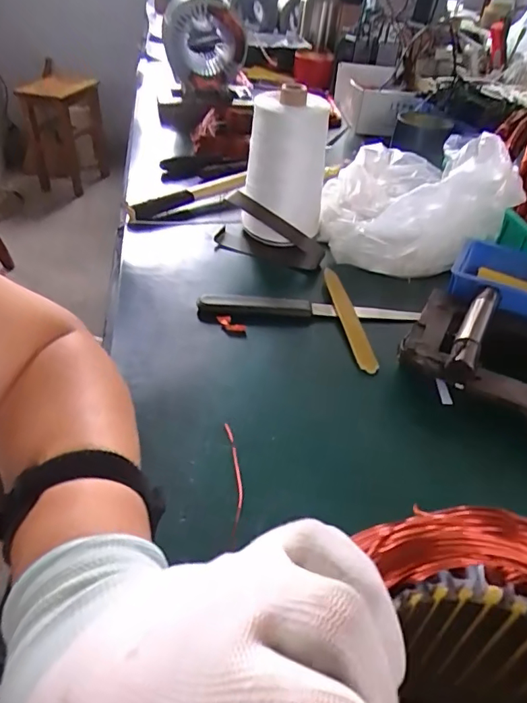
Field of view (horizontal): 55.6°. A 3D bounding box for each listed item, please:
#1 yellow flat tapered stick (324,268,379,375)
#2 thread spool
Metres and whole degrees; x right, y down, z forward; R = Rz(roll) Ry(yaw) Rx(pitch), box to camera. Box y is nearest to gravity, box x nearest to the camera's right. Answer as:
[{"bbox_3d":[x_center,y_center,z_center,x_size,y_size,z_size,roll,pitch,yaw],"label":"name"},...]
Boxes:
[{"bbox_3d":[0.091,-0.039,0.537,0.023,0.011,0.167,-4,41,-10],"label":"yellow flat tapered stick"},{"bbox_3d":[0.025,-0.218,0.615,0.099,0.168,0.084,4,41,-1],"label":"thread spool"}]

